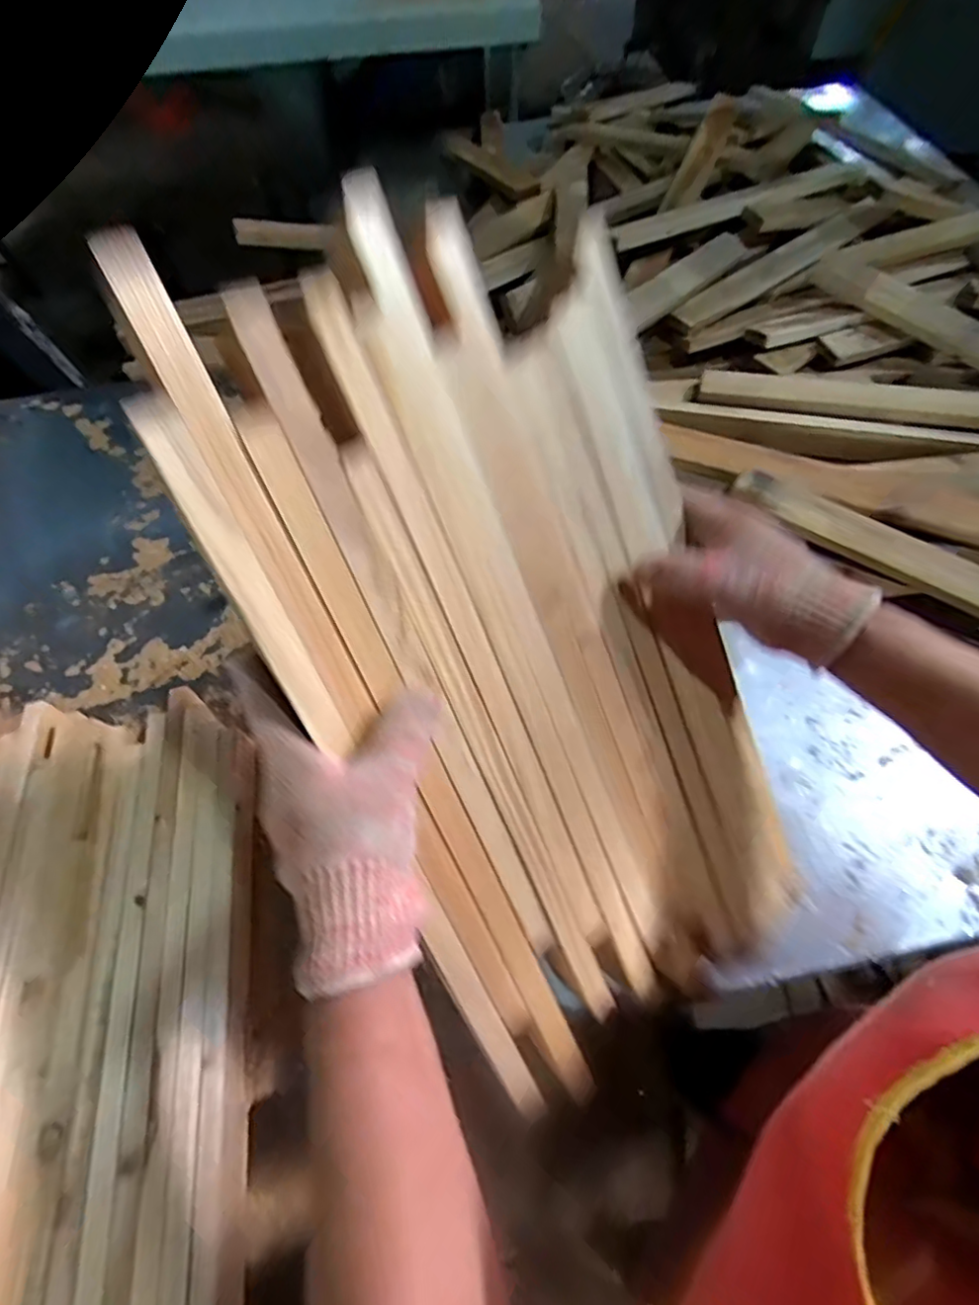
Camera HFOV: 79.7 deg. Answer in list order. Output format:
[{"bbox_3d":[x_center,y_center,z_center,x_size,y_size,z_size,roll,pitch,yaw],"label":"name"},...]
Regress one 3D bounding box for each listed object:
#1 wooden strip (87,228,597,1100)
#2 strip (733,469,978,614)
[{"bbox_3d":[-0.045,0.075,0.335,0.025,0.560,0.009,-29,21,-14],"label":"wooden strip"},{"bbox_3d":[0.525,-0.092,0.683,0.489,0.023,0.055,31,86,13],"label":"strip"}]

